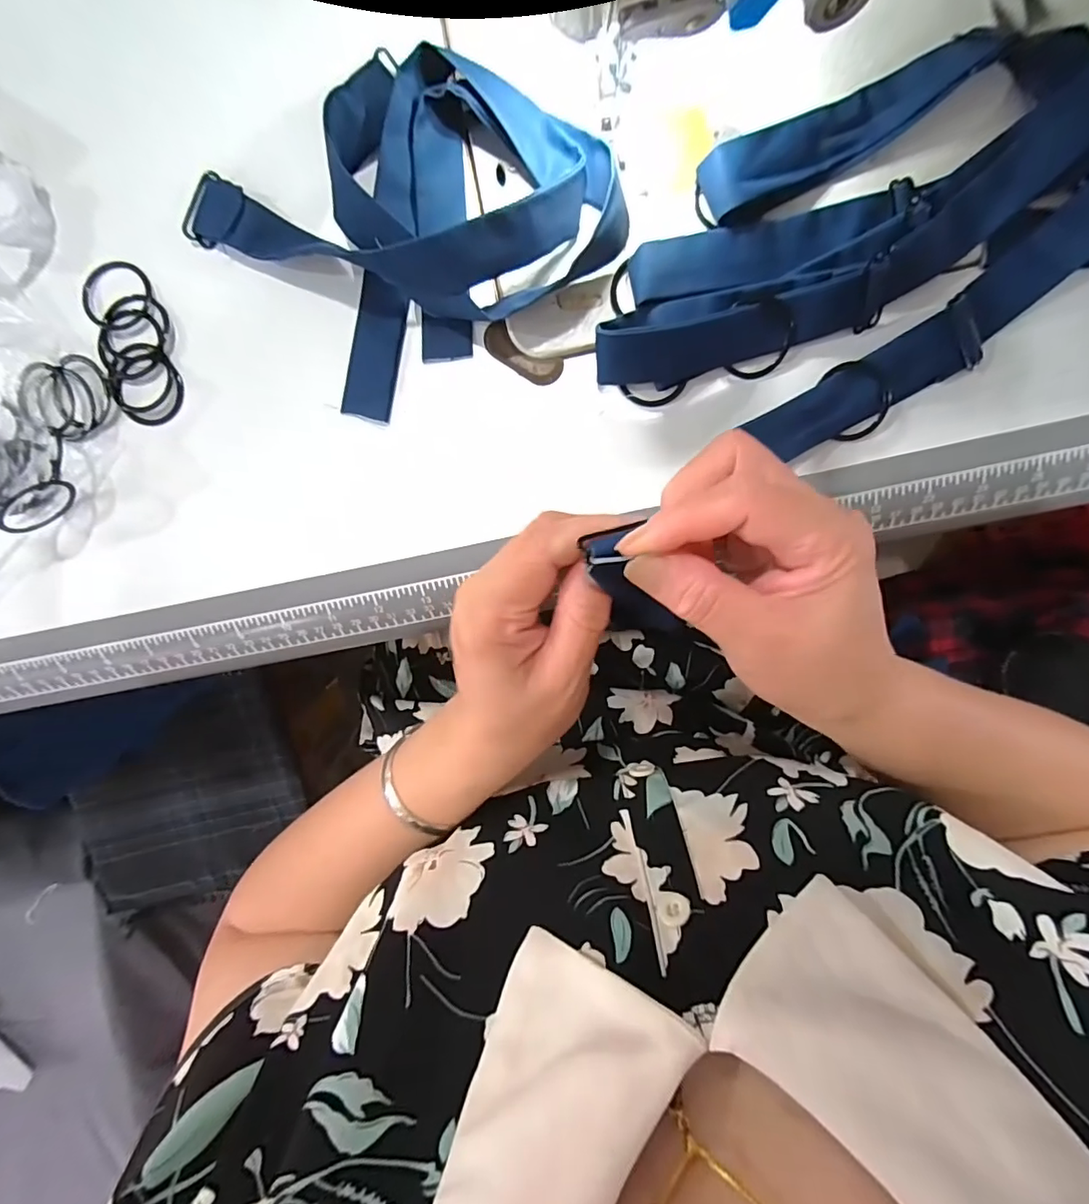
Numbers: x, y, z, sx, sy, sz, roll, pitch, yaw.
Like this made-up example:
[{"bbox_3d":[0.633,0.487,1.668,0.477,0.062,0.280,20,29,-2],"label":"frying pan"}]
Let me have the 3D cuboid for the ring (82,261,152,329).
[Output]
[{"bbox_3d":[-0.212,-0.153,0.260,0.034,0.004,0.031,0,94,4],"label":"ring"}]

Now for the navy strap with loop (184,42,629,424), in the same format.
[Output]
[{"bbox_3d":[-0.064,-0.177,0.234,0.172,0.030,0.134,-30,92,5],"label":"navy strap with loop"}]

